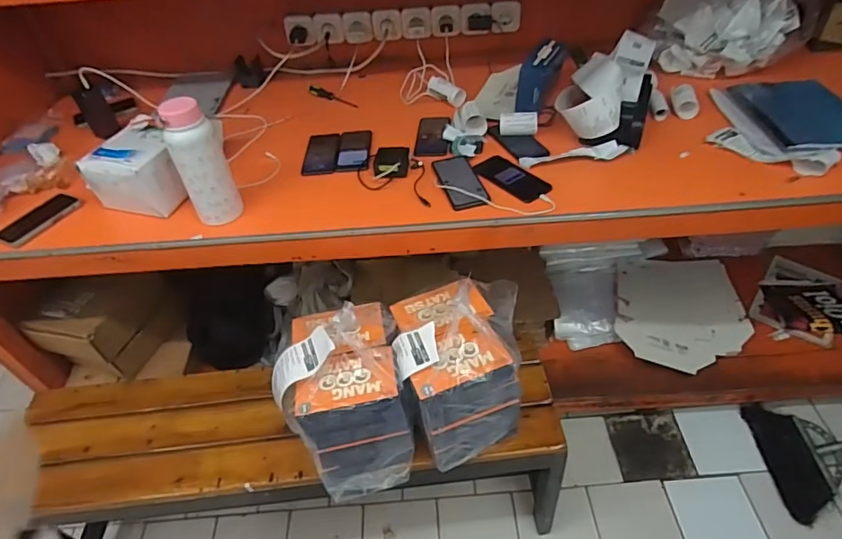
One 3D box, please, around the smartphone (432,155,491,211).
[{"bbox_3d":[0.080,-0.181,1.037,0.080,0.013,0.166,-13,45,-7],"label":"smartphone"}]

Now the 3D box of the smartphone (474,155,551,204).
[{"bbox_3d":[0.185,-0.185,1.035,0.076,0.007,0.159,-34,51,-25],"label":"smartphone"}]

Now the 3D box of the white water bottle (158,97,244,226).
[{"bbox_3d":[-0.408,-0.187,0.955,0.093,0.245,0.068,-28,49,-19],"label":"white water bottle"}]

